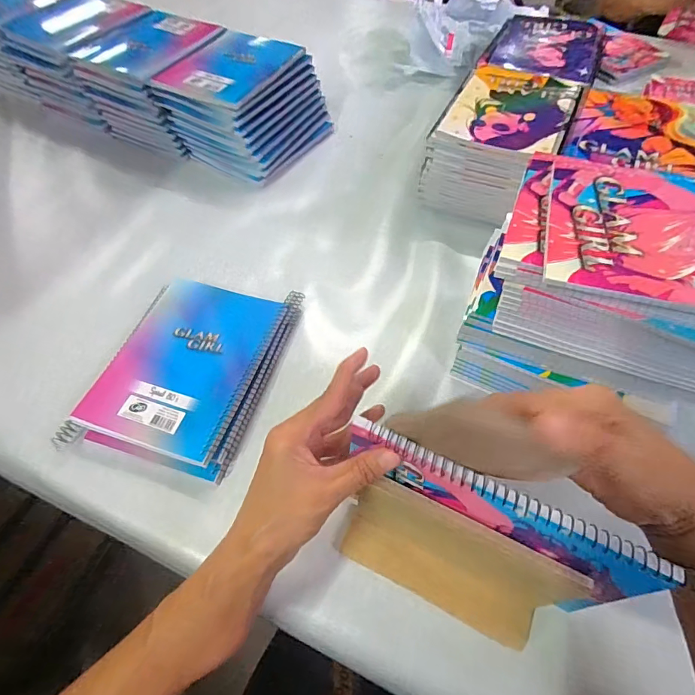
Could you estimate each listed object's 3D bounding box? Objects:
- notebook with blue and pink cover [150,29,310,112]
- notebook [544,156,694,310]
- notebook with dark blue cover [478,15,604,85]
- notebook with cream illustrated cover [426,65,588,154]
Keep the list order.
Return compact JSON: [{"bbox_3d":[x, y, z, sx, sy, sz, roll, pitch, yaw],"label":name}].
[{"bbox_3d":[-0.178,-0.430,0.663,0.158,0.014,0.198,23,58,11],"label":"notebook with blue and pink cover"},{"bbox_3d":[0.253,-0.085,0.324,0.194,0.006,0.147,14,58,12],"label":"notebook"},{"bbox_3d":[0.309,-0.471,0.675,0.159,0.010,0.204,18,59,14],"label":"notebook with dark blue cover"},{"bbox_3d":[0.217,-0.320,0.576,0.155,0.008,0.193,21,60,16],"label":"notebook with cream illustrated cover"}]

